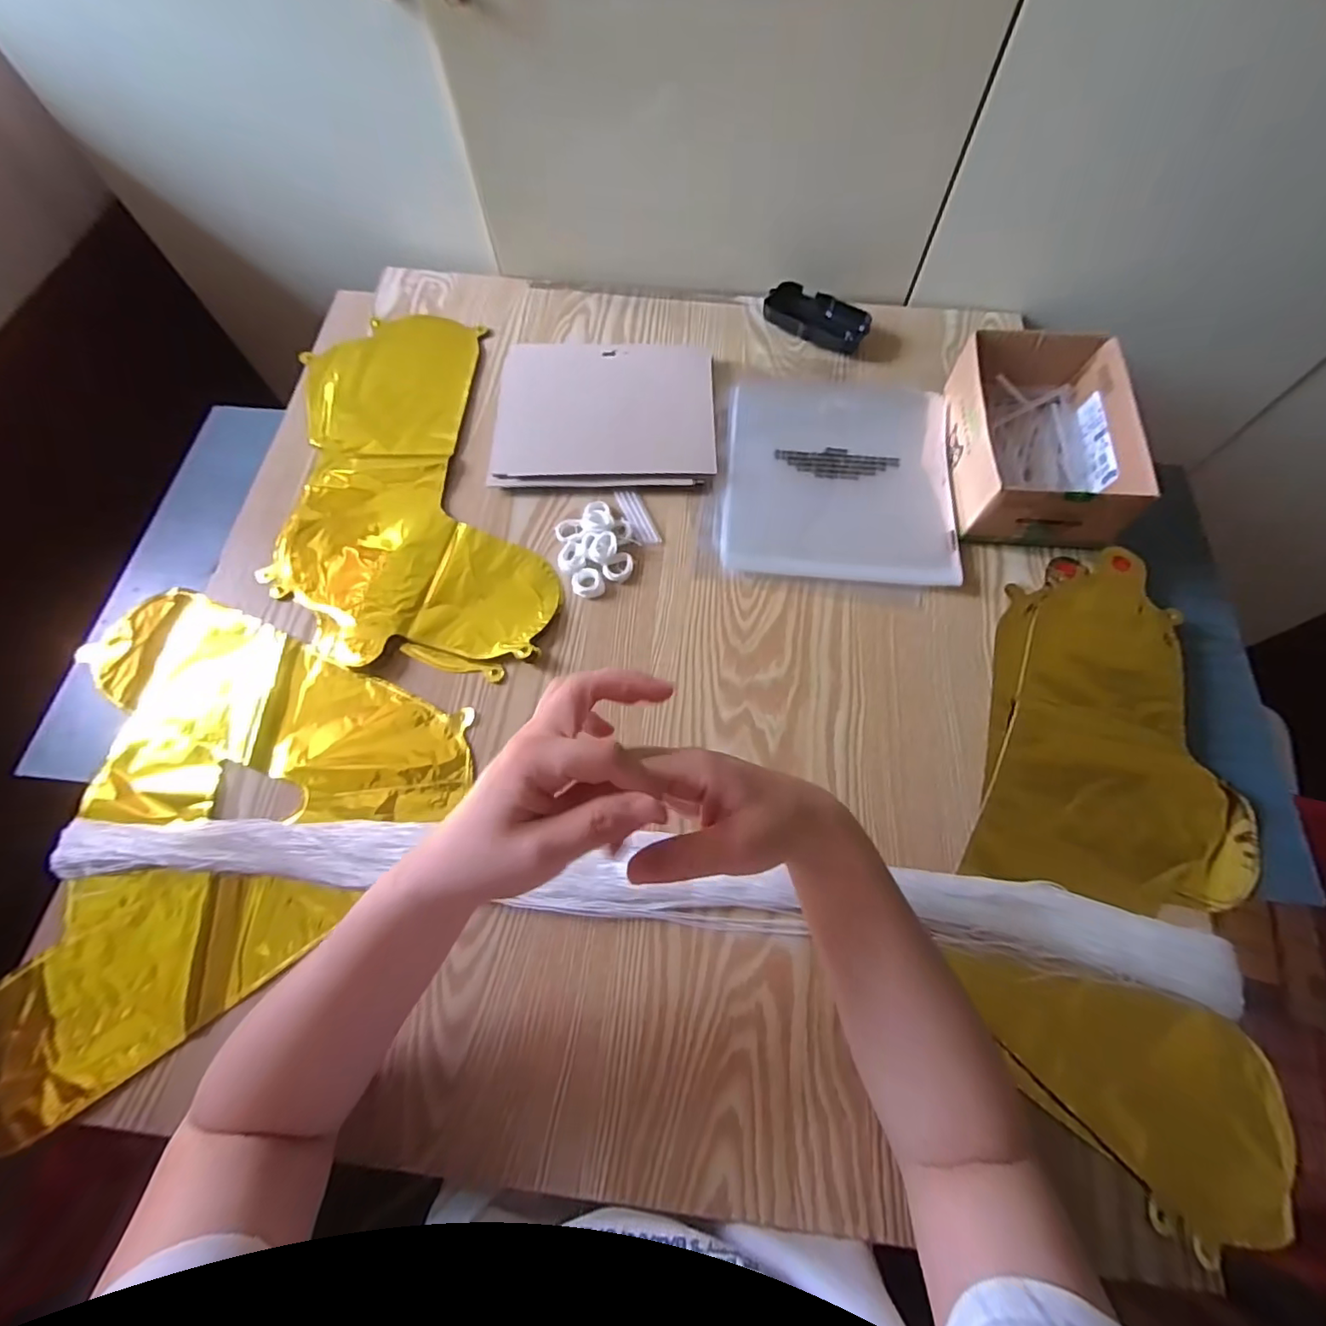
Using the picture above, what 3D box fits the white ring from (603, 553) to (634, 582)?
[{"bbox_3d":[-0.037,-0.083,0.491,0.027,0.008,0.020,-35,71,-13],"label":"white ring"}]

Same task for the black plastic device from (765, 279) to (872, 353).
[{"bbox_3d":[0.162,-0.365,0.601,0.107,0.026,0.051,24,69,10],"label":"black plastic device"}]

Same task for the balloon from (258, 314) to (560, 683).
[{"bbox_3d":[-0.245,-0.172,0.533,0.222,0.011,0.420,-14,67,-5],"label":"balloon"}]

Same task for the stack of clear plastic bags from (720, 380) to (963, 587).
[{"bbox_3d":[0.163,-0.180,0.525,0.204,0.020,0.223,5,67,3],"label":"stack of clear plastic bags"}]

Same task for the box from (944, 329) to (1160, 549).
[{"bbox_3d":[0.328,-0.197,0.502,0.128,0.070,0.185,4,67,2],"label":"box"}]

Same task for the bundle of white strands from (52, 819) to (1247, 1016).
[{"bbox_3d":[-0.024,0.152,0.388,0.786,0.026,0.058,5,67,3],"label":"bundle of white strands"}]

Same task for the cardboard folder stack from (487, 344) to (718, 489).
[{"bbox_3d":[-0.056,-0.244,0.547,0.206,0.022,0.161,0,67,1],"label":"cardboard folder stack"}]

